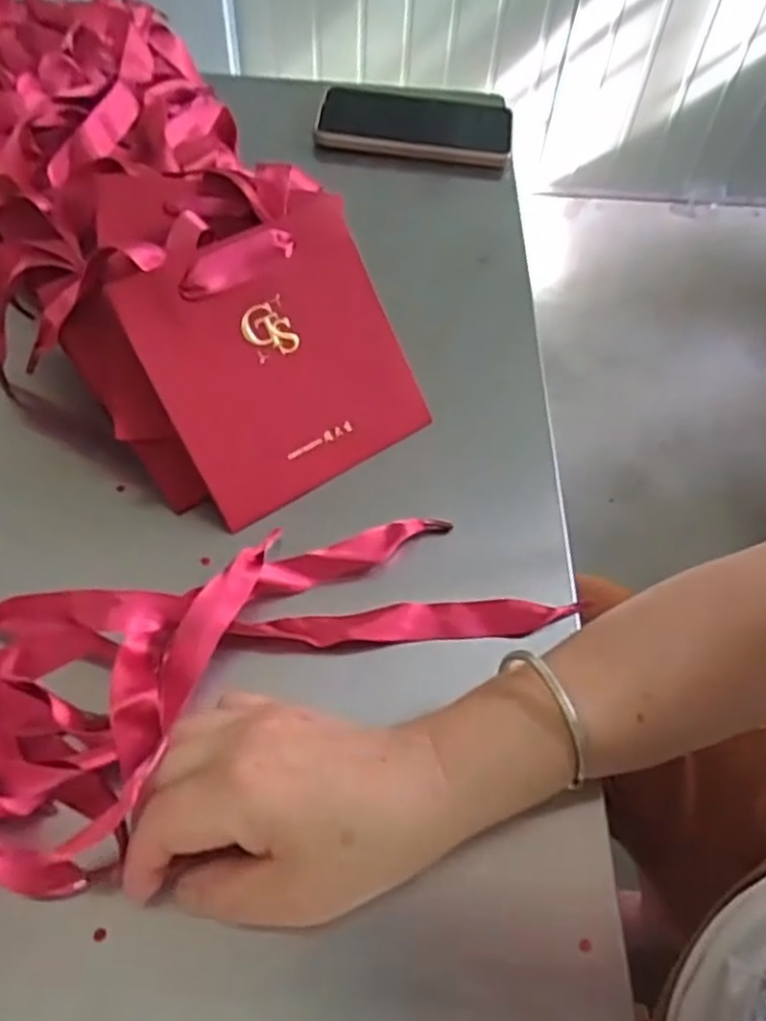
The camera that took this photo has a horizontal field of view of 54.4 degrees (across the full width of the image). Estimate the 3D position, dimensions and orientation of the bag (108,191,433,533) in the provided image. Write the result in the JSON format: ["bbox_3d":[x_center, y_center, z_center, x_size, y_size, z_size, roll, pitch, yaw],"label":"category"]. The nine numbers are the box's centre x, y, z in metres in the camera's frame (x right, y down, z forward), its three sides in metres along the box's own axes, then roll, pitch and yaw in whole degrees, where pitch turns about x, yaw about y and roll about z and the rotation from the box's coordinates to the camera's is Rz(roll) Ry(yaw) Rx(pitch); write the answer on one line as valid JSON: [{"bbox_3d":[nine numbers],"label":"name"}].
[{"bbox_3d":[-0.054,-0.087,0.412,0.138,0.013,0.144,-30,105,-22],"label":"bag"}]

